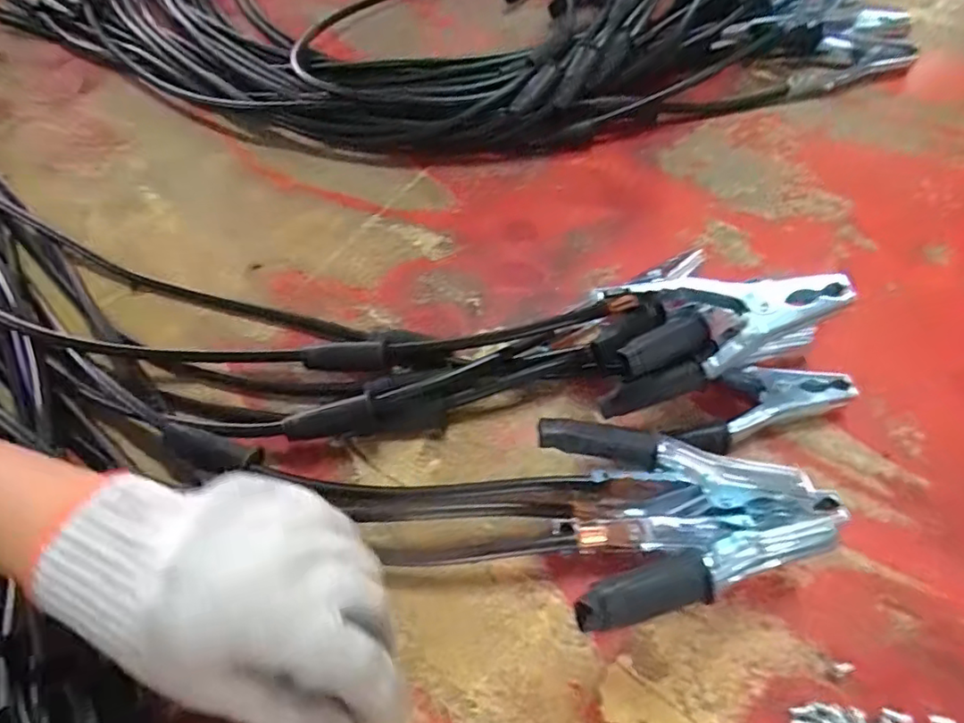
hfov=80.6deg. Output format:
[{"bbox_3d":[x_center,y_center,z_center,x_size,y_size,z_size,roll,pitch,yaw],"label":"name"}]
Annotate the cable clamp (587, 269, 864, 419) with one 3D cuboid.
[{"bbox_3d":[0.132,-0.022,0.329,0.135,0.044,0.068,-11,56,-2],"label":"cable clamp"}]

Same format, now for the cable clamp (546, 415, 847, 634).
[{"bbox_3d":[0.111,0.073,0.301,0.164,0.082,0.090,-18,57,-7],"label":"cable clamp"}]

